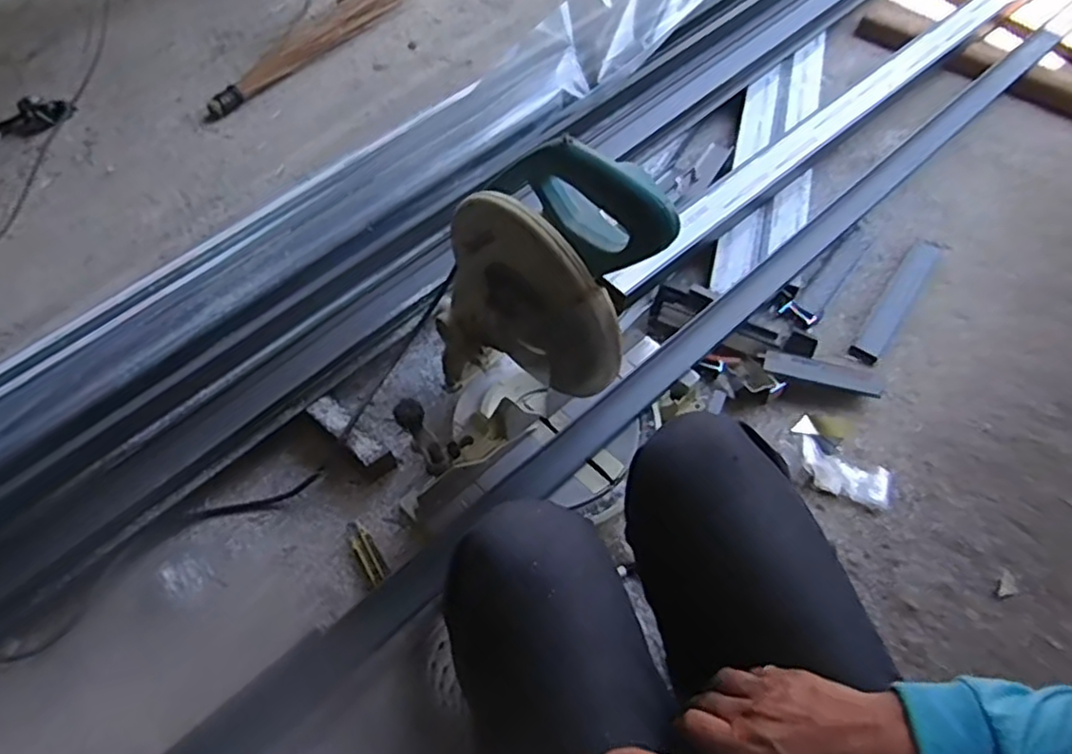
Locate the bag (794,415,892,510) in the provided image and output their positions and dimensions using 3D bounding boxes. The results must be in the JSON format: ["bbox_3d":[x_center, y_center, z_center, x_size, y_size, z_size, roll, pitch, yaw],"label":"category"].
[{"bbox_3d":[0.463,0.130,1.046,0.168,0.039,0.103,37,66,22],"label":"bag"}]

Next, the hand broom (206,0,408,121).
[{"bbox_3d":[-0.544,-0.792,1.656,0.094,0.062,0.575,34,65,20],"label":"hand broom"}]

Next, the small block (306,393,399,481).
[{"bbox_3d":[-0.288,0.090,1.081,0.156,0.050,0.050,38,67,22],"label":"small block"}]

